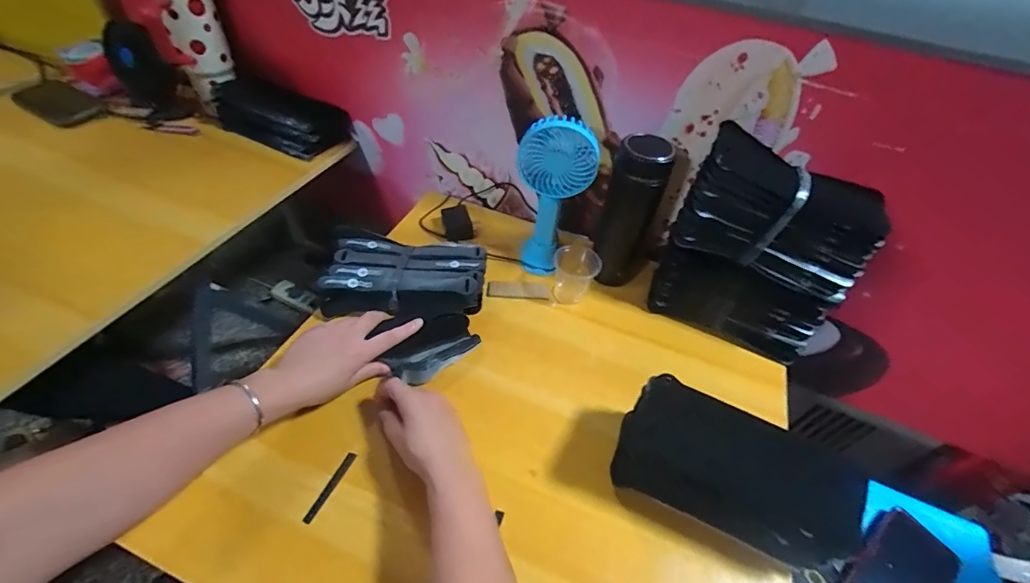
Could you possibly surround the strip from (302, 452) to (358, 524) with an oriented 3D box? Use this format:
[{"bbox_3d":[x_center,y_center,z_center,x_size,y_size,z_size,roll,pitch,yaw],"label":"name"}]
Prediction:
[{"bbox_3d":[-0.184,0.195,0.444,0.009,0.006,0.071,21,49,13],"label":"strip"}]

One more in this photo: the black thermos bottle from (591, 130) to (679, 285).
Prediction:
[{"bbox_3d":[0.152,-0.098,0.602,0.077,0.206,0.059,14,48,7],"label":"black thermos bottle"}]

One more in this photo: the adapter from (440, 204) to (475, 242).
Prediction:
[{"bbox_3d":[-0.091,-0.108,0.693,0.040,0.017,0.064,-12,50,-16],"label":"adapter"}]

